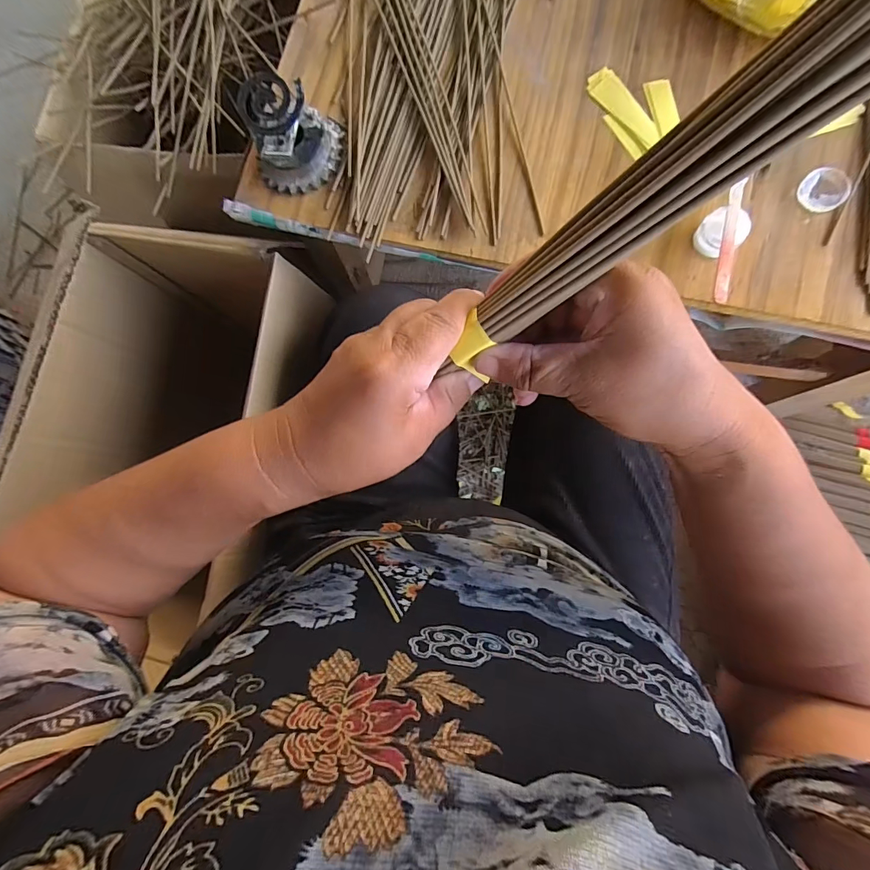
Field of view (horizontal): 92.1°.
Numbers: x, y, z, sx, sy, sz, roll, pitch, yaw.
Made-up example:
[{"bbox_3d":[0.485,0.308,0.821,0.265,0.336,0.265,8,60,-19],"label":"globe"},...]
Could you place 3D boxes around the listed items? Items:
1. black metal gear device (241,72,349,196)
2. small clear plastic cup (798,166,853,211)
[{"bbox_3d":[-0.141,-0.291,0.405,0.082,0.058,0.080,4,83,7],"label":"black metal gear device"},{"bbox_3d":[0.350,-0.220,0.374,0.041,0.004,0.038,-7,82,5],"label":"small clear plastic cup"}]

